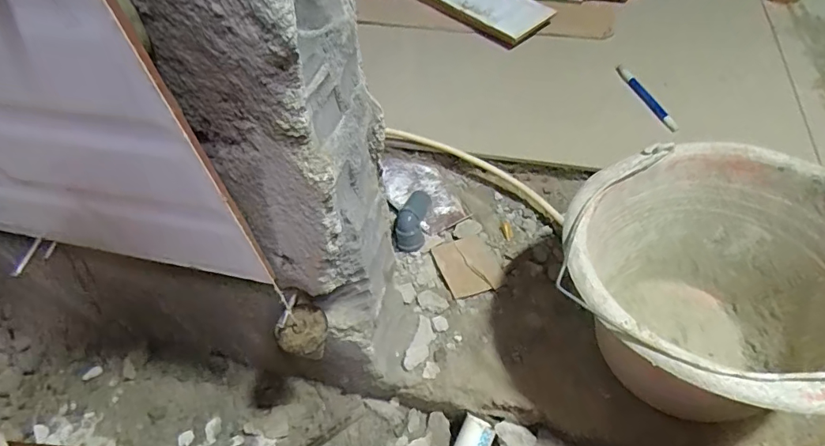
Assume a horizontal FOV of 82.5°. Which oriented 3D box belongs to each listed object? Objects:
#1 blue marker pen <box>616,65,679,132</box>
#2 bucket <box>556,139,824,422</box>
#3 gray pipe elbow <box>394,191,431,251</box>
[{"bbox_3d":[0.323,-0.174,0.650,0.012,0.010,0.143,-14,52,-5],"label":"blue marker pen"},{"bbox_3d":[0.256,0.067,0.424,0.240,0.184,0.241,-3,52,4],"label":"bucket"},{"bbox_3d":[0.001,-0.003,0.565,0.035,0.030,0.075,14,79,16],"label":"gray pipe elbow"}]

